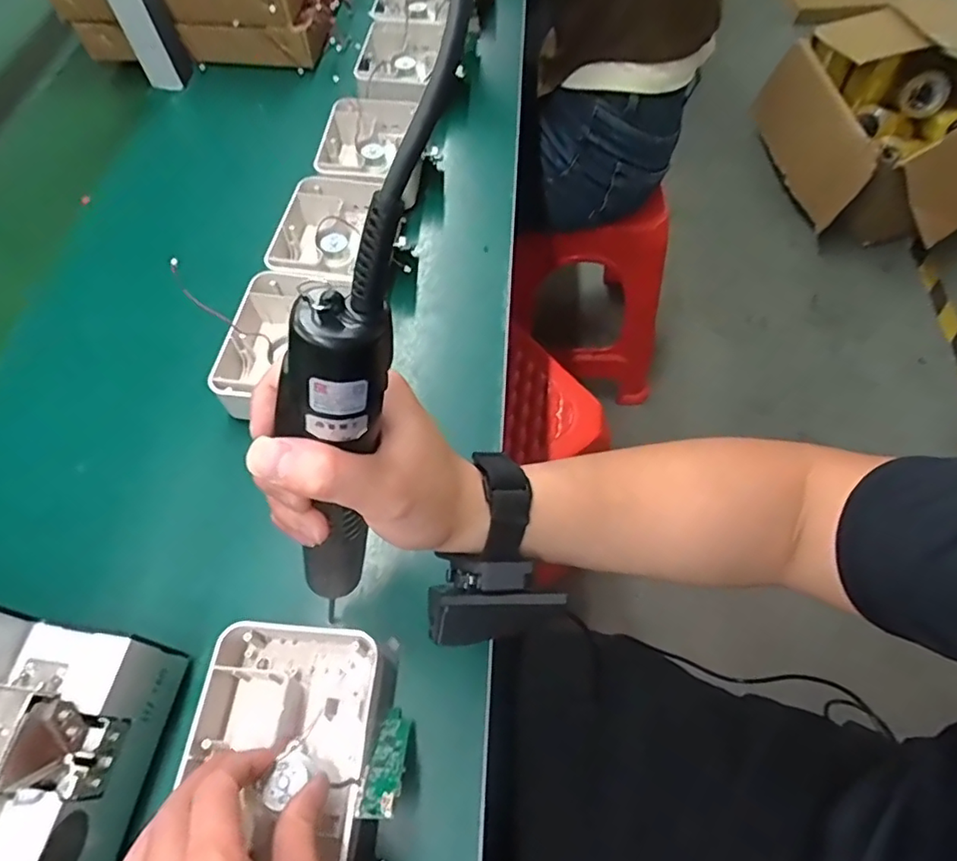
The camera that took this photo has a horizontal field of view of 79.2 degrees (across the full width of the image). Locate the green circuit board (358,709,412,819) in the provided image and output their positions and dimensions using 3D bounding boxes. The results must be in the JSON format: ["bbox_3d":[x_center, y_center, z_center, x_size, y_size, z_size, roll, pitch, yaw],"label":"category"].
[{"bbox_3d":[-0.052,0.190,0.336,0.020,0.006,0.068,5,22,2],"label":"green circuit board"}]

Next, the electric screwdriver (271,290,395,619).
[{"bbox_3d":[-0.067,0.020,0.272,0.032,0.194,0.035,35,51,17],"label":"electric screwdriver"}]

